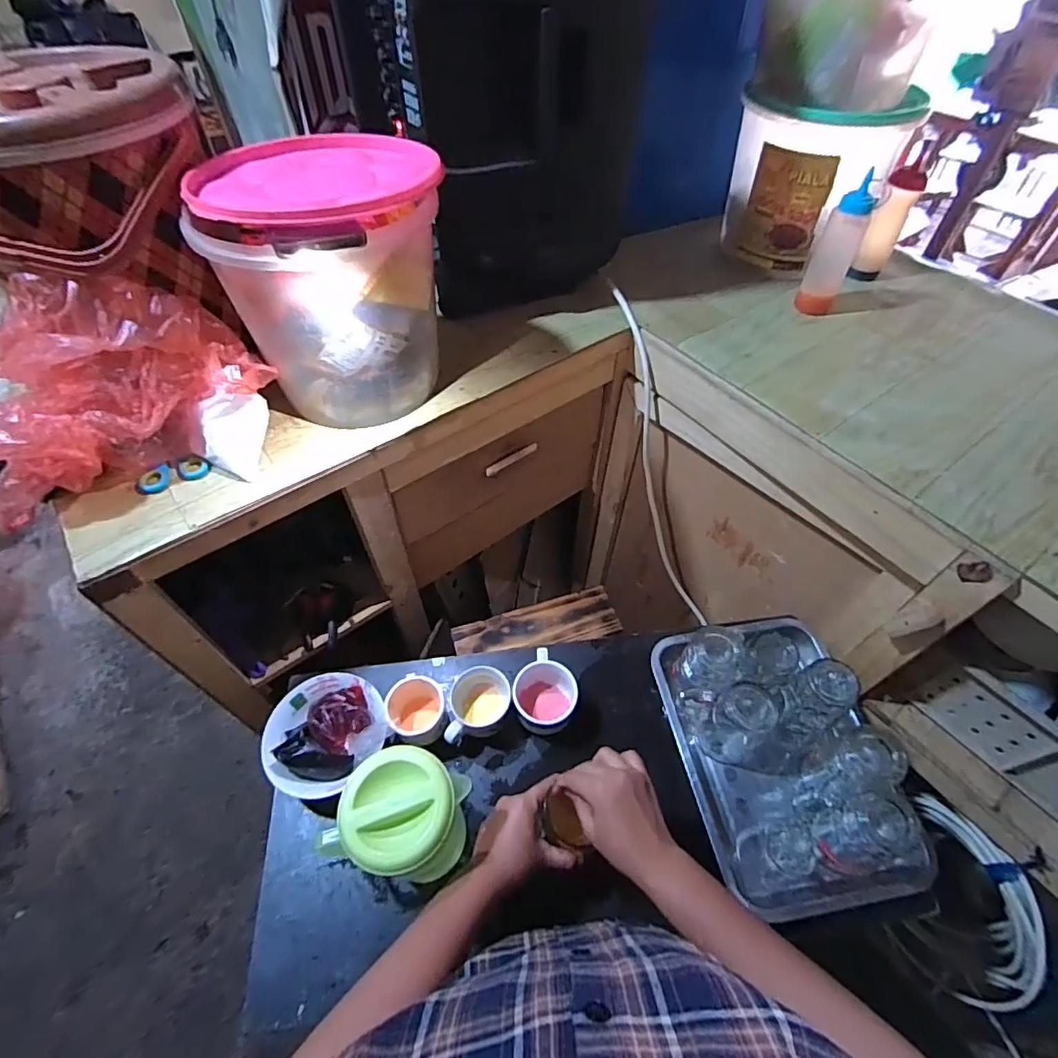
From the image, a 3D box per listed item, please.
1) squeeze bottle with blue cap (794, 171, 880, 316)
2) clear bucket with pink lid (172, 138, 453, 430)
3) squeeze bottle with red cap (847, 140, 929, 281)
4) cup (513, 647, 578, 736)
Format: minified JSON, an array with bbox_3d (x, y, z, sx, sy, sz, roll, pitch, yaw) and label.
[{"bbox_3d":[0.455,-0.410,0.787,0.057,0.174,0.060,22,58,17],"label":"squeeze bottle with blue cap"},{"bbox_3d":[-0.225,-0.292,0.646,0.226,0.250,0.260,18,57,14],"label":"clear bucket with pink lid"},{"bbox_3d":[0.572,-0.485,0.857,0.050,0.163,0.052,27,59,19],"label":"squeeze bottle with red cap"},{"bbox_3d":[0.022,0.227,0.740,0.084,0.060,0.106,0,54,1],"label":"cup"}]

